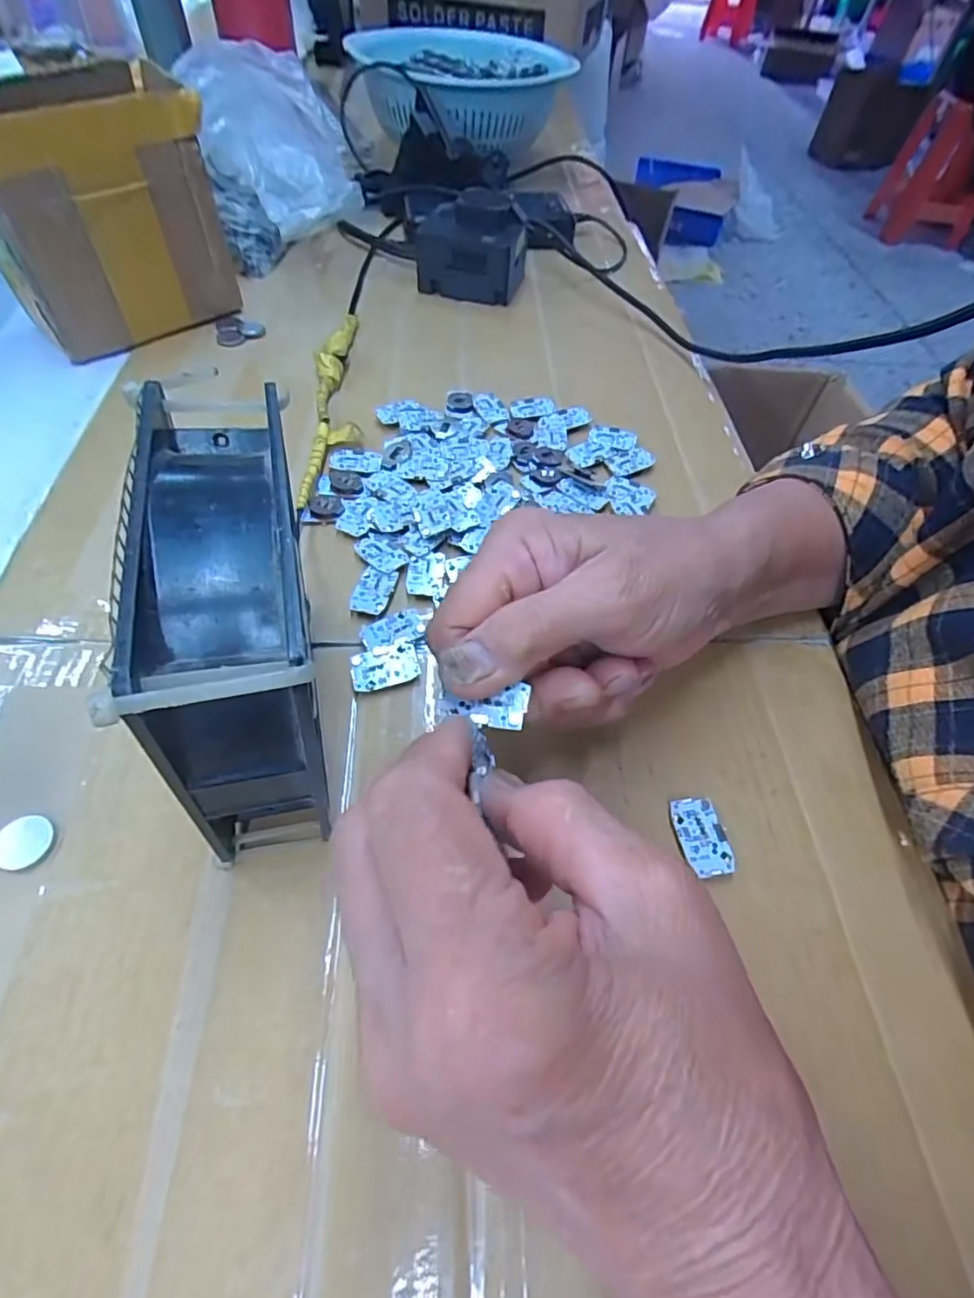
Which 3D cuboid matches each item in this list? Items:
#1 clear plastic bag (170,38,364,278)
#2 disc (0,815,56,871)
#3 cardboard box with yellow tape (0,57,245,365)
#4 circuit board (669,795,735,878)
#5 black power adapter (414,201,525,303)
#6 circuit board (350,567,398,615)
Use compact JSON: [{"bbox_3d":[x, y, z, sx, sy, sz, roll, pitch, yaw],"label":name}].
[{"bbox_3d":[-0.160,-0.370,0.447,0.108,0.123,0.085,-12,56,-13],"label":"clear plastic bag"},{"bbox_3d":[-0.169,0.070,0.212,0.019,0.004,0.018,2,55,-3],"label":"disc"},{"bbox_3d":[-0.244,-0.272,0.372,0.132,0.130,0.082,-29,62,-22],"label":"cardboard box with yellow tape"},{"bbox_3d":[0.083,0.074,0.228,0.018,0.006,0.030,-5,56,-7],"label":"circuit board"},{"bbox_3d":[-0.011,-0.319,0.467,0.083,0.057,0.060,13,54,4],"label":"black power adapter"},{"bbox_3d":[-0.056,-0.030,0.285,0.019,0.004,0.027,11,55,4],"label":"circuit board"}]

